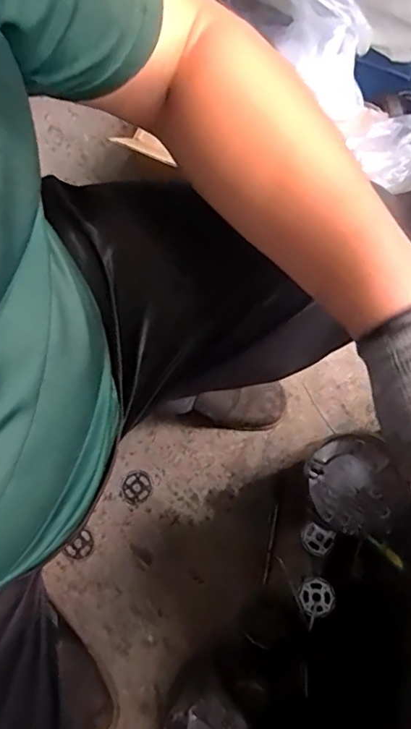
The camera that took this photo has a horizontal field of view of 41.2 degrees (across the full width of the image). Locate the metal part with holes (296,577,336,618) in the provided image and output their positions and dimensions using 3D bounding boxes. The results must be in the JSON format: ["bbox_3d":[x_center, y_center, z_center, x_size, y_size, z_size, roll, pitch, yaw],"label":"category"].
[{"bbox_3d":[0.156,0.330,0.774,0.051,0.007,0.051,0,73,1],"label":"metal part with holes"}]

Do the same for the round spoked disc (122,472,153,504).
[{"bbox_3d":[-0.104,0.187,0.833,0.045,0.004,0.047,0,73,1],"label":"round spoked disc"}]

